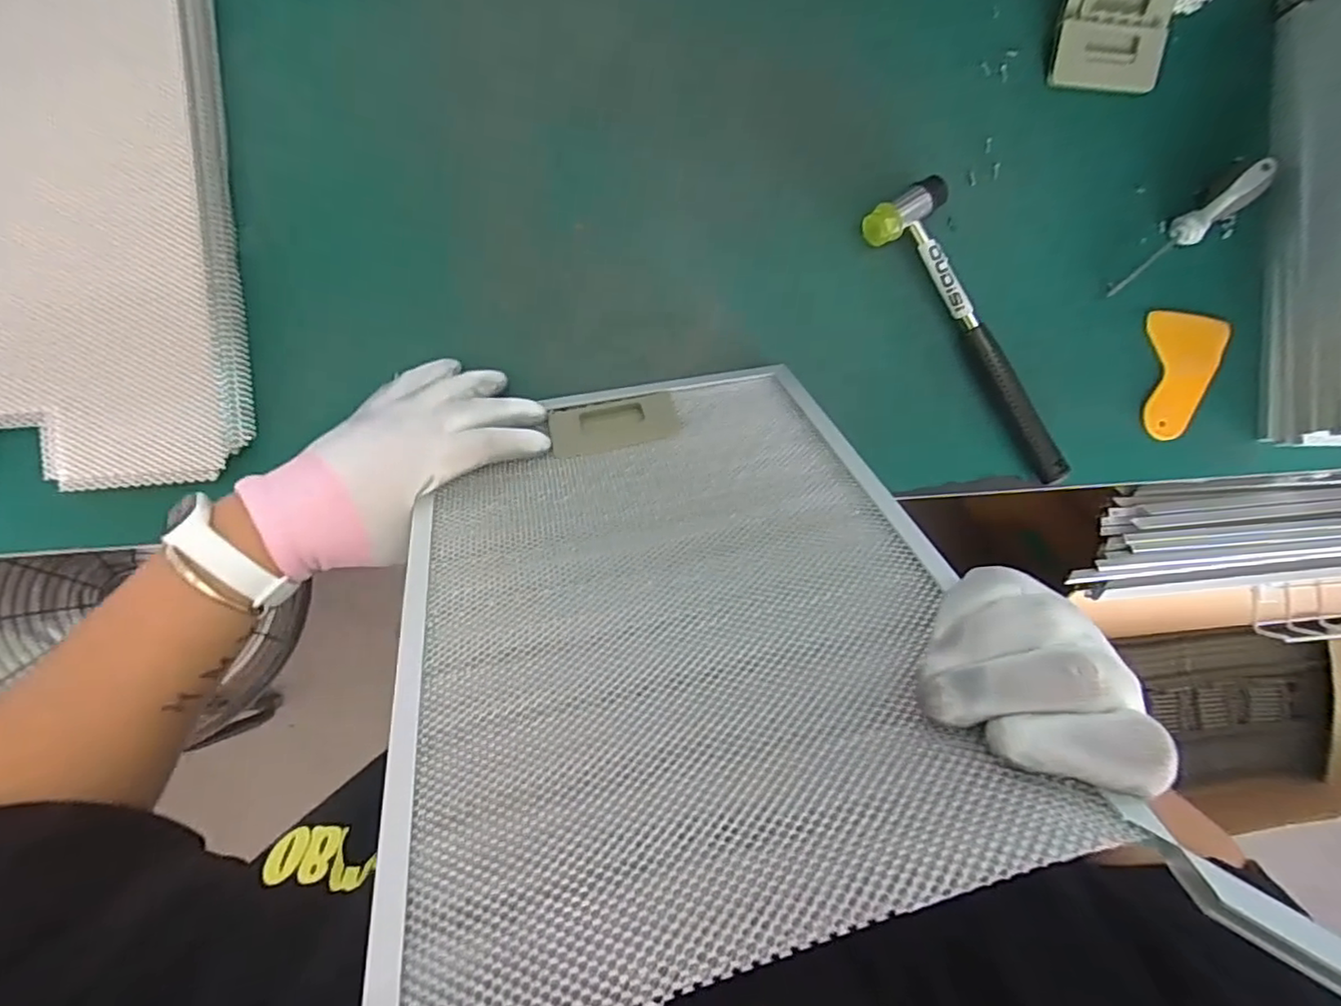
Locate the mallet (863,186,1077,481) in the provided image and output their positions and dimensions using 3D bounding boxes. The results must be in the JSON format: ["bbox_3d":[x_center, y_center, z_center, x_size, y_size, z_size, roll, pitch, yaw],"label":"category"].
[{"bbox_3d":[0.238,-0.128,0.465,0.059,0.026,0.243,-38,95,-5],"label":"mallet"}]

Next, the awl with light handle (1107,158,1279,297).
[{"bbox_3d":[0.408,-0.215,0.479,0.149,0.022,0.023,-36,95,4],"label":"awl with light handle"}]

